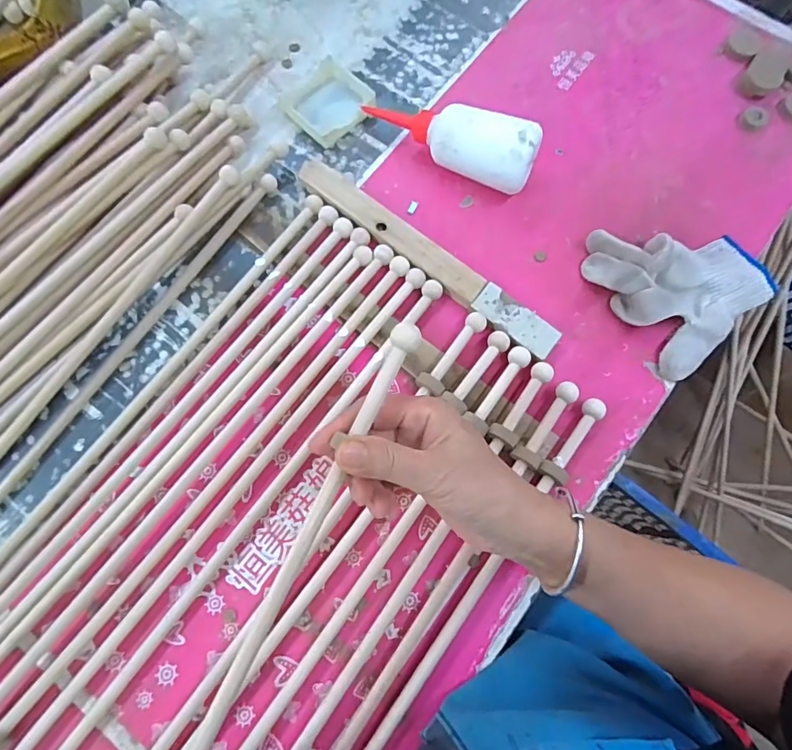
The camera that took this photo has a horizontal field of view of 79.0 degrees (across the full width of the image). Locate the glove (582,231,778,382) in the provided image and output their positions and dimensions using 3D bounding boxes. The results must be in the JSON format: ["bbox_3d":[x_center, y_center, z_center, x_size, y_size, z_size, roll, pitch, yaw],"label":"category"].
[{"bbox_3d":[0.260,-0.092,0.428,0.128,0.063,0.145,-32,79,-9],"label":"glove"}]

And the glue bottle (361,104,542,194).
[{"bbox_3d":[0.052,-0.230,0.467,0.173,0.055,0.051,27,77,18],"label":"glue bottle"}]

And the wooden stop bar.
[{"bbox_3d":[0.027,-0.111,0.453,0.284,0.018,0.031,37,78,8],"label":"wooden stop bar"}]

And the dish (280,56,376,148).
[{"bbox_3d":[-0.071,-0.283,0.497,0.077,0.013,0.073,-44,81,-11],"label":"dish"}]

